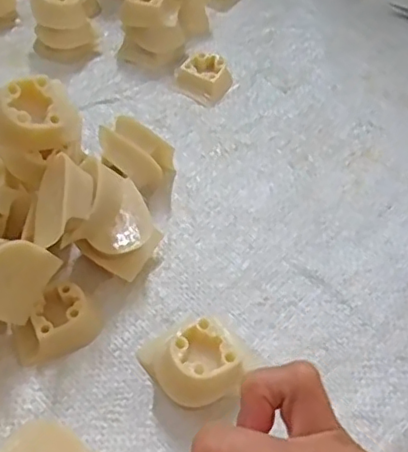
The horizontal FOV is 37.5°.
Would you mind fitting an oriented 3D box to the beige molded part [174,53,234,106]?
[{"bbox_3d":[-0.001,-0.114,0.454,0.039,0.018,0.034,30,54,18],"label":"beige molded part"}]

